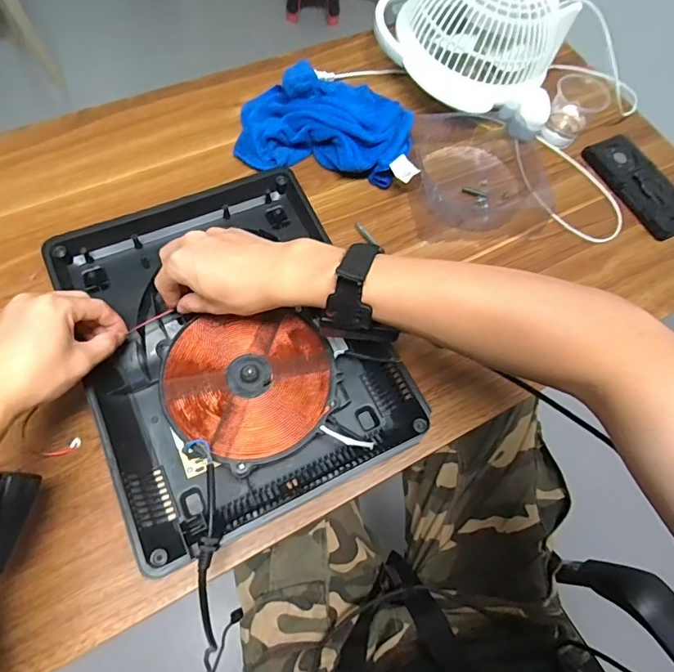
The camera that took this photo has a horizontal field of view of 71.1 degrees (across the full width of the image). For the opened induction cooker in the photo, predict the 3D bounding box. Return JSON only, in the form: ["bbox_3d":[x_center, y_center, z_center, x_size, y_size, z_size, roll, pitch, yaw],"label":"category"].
[{"bbox_3d":[-0.106,0.001,0.473,0.268,0.051,0.342,-24,69,-14],"label":"opened induction cooker"}]

